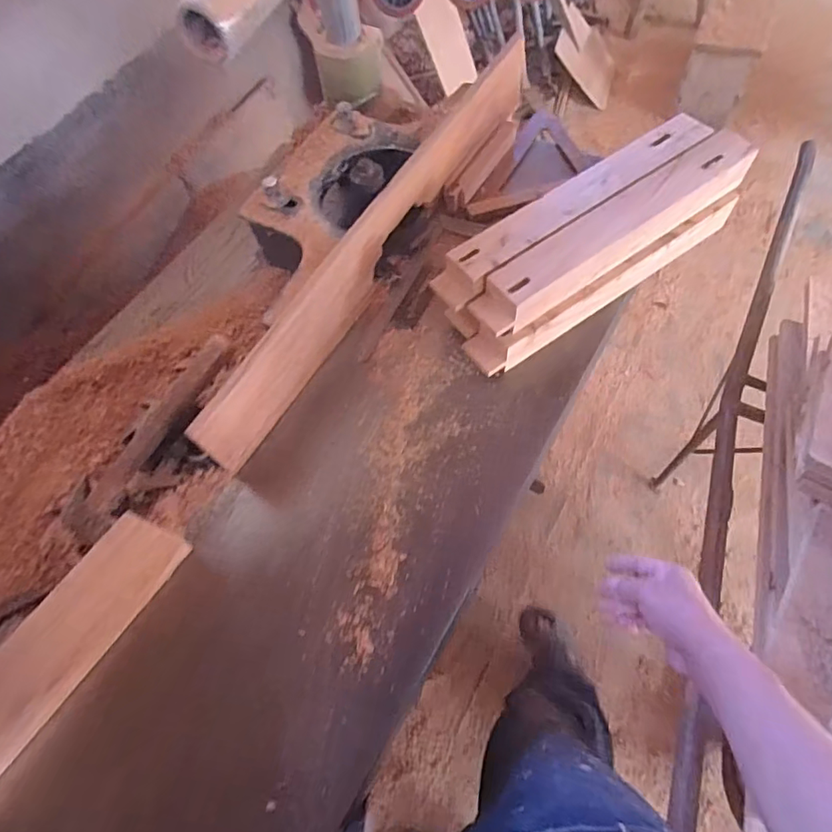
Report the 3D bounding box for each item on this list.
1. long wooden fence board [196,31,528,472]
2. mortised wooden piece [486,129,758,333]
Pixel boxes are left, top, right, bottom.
[{"bbox_3d":[-0.043,-0.273,0.782,0.029,0.136,0.813,28,69,17],"label":"long wooden fence board"},{"bbox_3d":[0.284,-0.259,0.704,0.430,0.055,0.066,-33,65,-12],"label":"mortised wooden piece"}]

